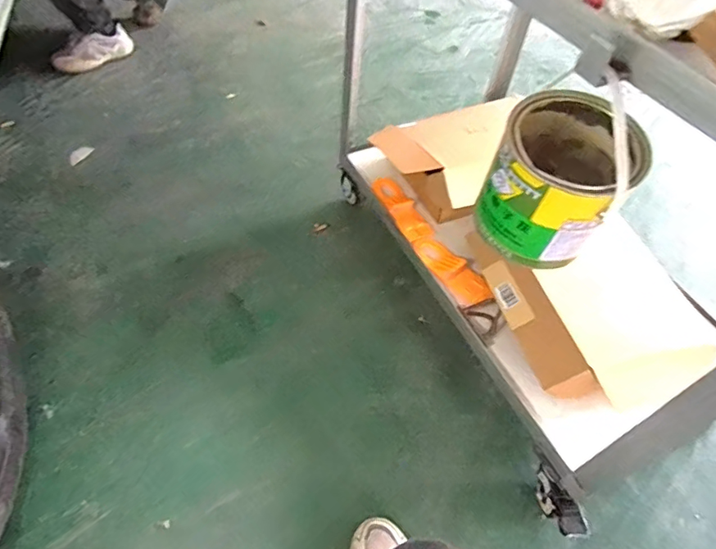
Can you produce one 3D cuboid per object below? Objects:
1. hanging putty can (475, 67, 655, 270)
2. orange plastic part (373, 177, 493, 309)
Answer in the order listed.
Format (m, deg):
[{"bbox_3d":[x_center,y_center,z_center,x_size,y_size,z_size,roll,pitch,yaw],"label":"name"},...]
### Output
[{"bbox_3d":[0.250,-0.121,0.604,0.152,0.183,0.164,29,58,18],"label":"hanging putty can"},{"bbox_3d":[0.146,-0.085,1.064,0.072,0.027,0.396,-23,58,-18],"label":"orange plastic part"}]

